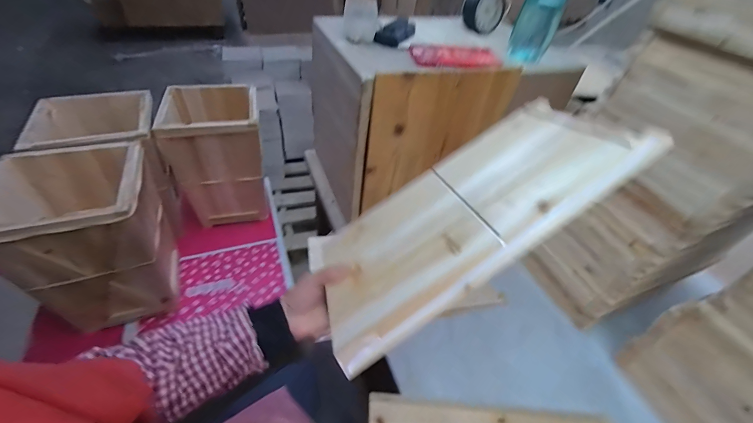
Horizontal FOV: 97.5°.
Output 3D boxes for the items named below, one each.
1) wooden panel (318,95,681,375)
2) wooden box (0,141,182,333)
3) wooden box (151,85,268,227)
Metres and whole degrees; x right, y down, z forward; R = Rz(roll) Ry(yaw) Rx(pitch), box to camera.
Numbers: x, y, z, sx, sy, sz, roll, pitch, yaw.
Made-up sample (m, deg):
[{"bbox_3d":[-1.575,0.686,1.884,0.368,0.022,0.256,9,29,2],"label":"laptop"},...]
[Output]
[{"bbox_3d":[0.087,-0.001,0.400,0.365,0.022,0.222,-36,30,4],"label":"wooden panel"},{"bbox_3d":[-0.627,0.077,0.768,0.258,0.371,0.257,-15,46,-21],"label":"wooden box"},{"bbox_3d":[-0.482,-0.154,1.020,0.262,0.359,0.216,-12,45,-18],"label":"wooden box"}]

